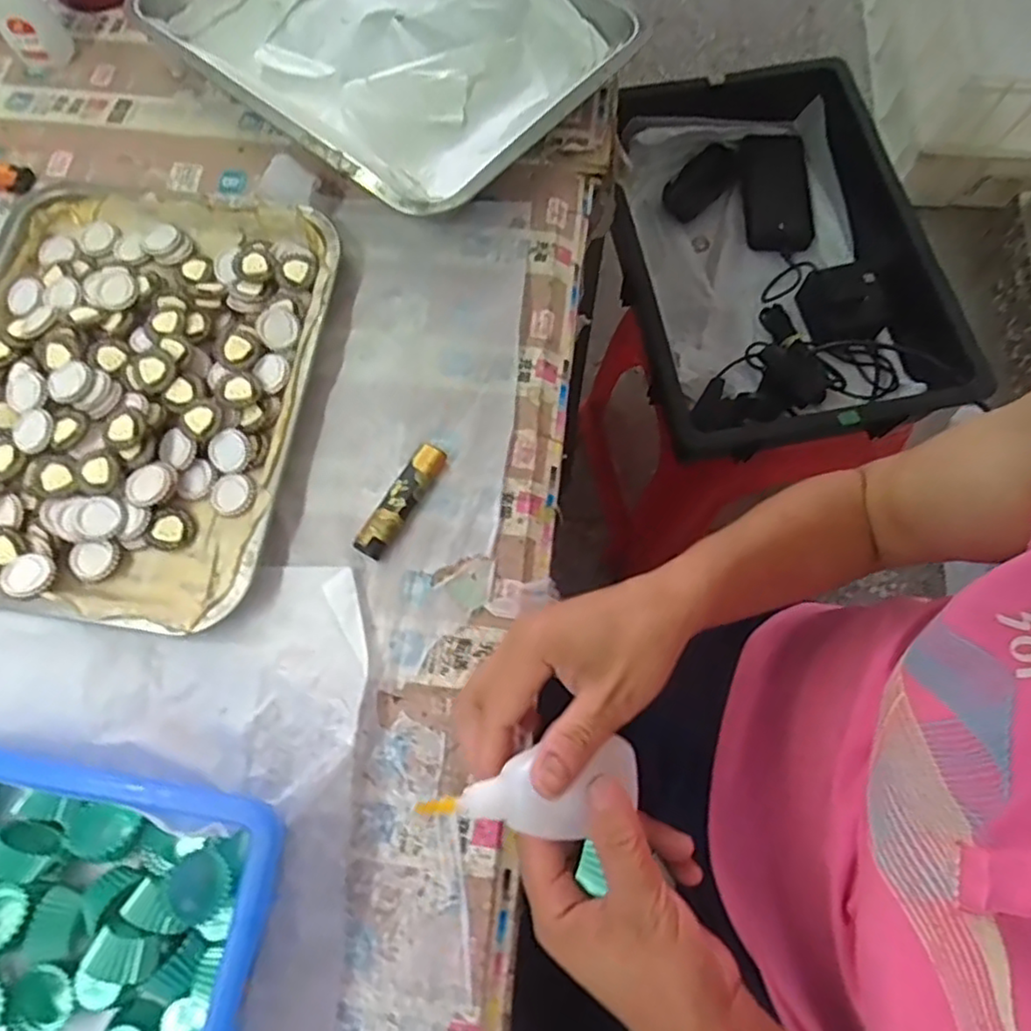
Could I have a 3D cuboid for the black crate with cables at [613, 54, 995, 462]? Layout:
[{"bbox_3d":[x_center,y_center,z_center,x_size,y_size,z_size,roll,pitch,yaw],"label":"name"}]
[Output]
[{"bbox_3d":[0.267,-0.270,0.721,0.294,0.116,0.426,-9,70,-4],"label":"black crate with cables"}]

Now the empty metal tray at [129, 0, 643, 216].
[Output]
[{"bbox_3d":[-0.113,-0.387,0.531,0.375,0.047,0.258,40,74,13],"label":"empty metal tray"}]

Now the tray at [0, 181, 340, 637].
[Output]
[{"bbox_3d":[-0.259,-0.087,0.439,0.243,0.028,0.297,10,70,3],"label":"tray"}]

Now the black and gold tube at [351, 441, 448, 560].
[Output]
[{"bbox_3d":[-0.072,-0.010,0.421,0.021,0.013,0.079,31,72,10],"label":"black and gold tube"}]

